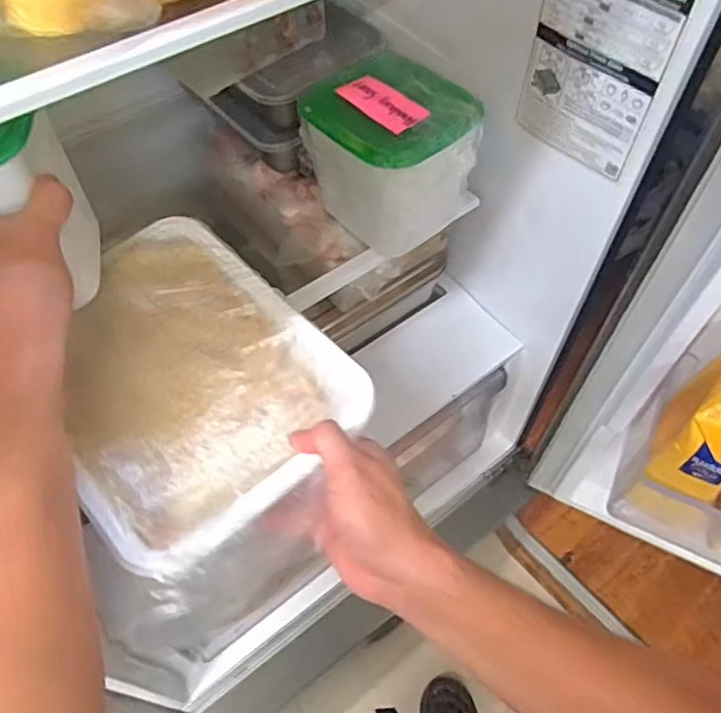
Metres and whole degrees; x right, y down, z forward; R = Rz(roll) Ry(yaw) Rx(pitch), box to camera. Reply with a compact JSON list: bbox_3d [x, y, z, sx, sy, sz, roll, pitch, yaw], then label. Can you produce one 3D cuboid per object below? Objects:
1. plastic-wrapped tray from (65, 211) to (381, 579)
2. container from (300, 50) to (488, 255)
[{"bbox_3d":[-0.127,0.008,0.437,0.183,0.037,0.247,-37,65,-21],"label":"plastic-wrapped tray"},{"bbox_3d":[0.026,-0.173,0.551,0.113,0.118,0.126,-34,64,-20],"label":"container"}]

